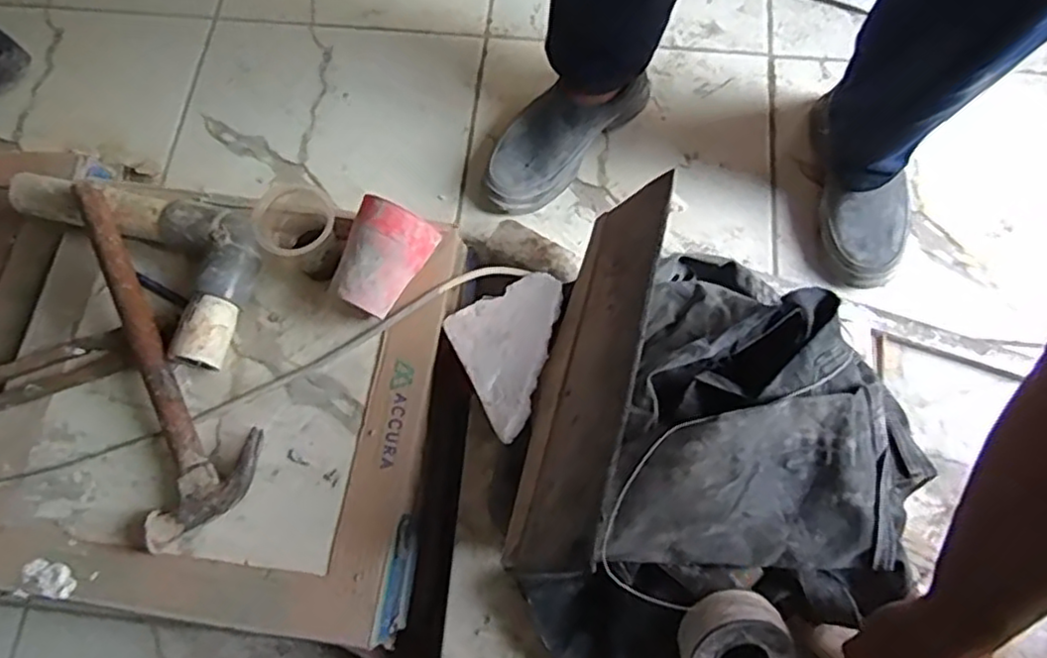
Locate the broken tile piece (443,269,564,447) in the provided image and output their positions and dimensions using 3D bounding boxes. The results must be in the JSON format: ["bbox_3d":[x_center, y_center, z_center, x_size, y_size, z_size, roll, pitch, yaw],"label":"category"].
[{"bbox_3d":[0.001,0.016,0.629,0.117,0.012,0.145,-26,53,-8],"label":"broken tile piece"}]

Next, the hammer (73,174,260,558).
[{"bbox_3d":[-0.315,0.017,0.619,0.103,0.062,0.329,-18,70,-4],"label":"hammer"}]

